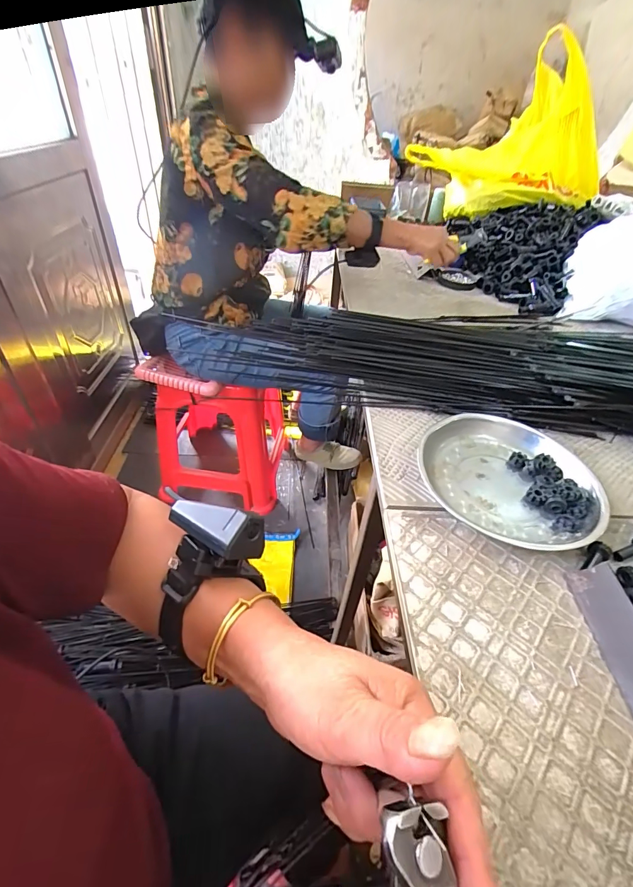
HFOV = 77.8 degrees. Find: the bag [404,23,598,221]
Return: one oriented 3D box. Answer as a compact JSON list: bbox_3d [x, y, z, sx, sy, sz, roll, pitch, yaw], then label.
[{"bbox_3d":[0.505,-0.804,1.030,0.453,0.335,0.266,23,45,18],"label":"bag"}]

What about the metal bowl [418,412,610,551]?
[{"bbox_3d":[0.213,0.021,0.438,0.177,0.033,0.201,20,44,15],"label":"metal bowl"}]

